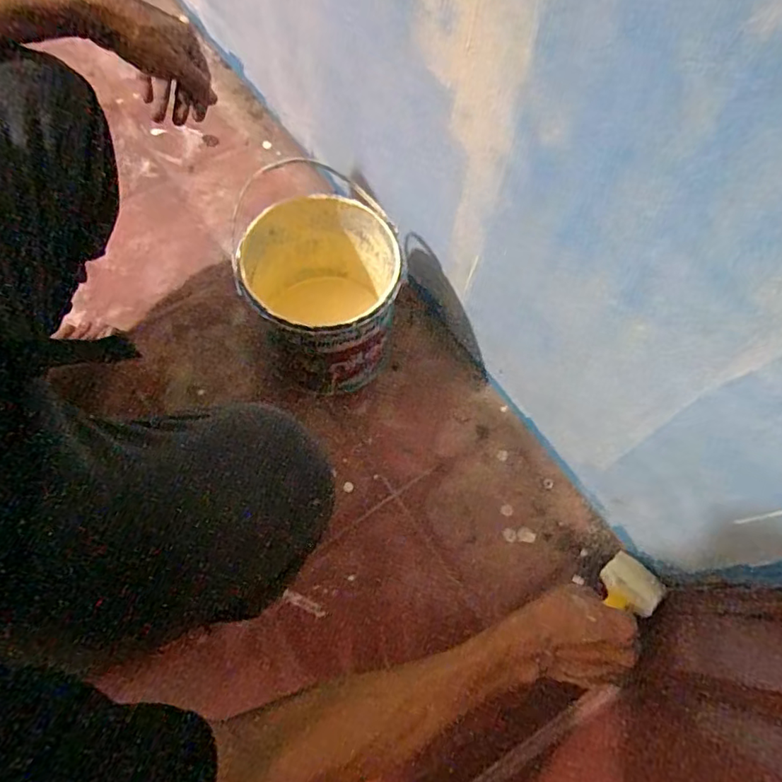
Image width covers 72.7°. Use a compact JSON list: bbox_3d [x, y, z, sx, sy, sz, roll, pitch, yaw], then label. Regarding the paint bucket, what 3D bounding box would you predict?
[{"bbox_3d":[-0.078,-0.116,0.626,0.171,0.147,0.172,1,68,-2],"label":"paint bucket"}]

